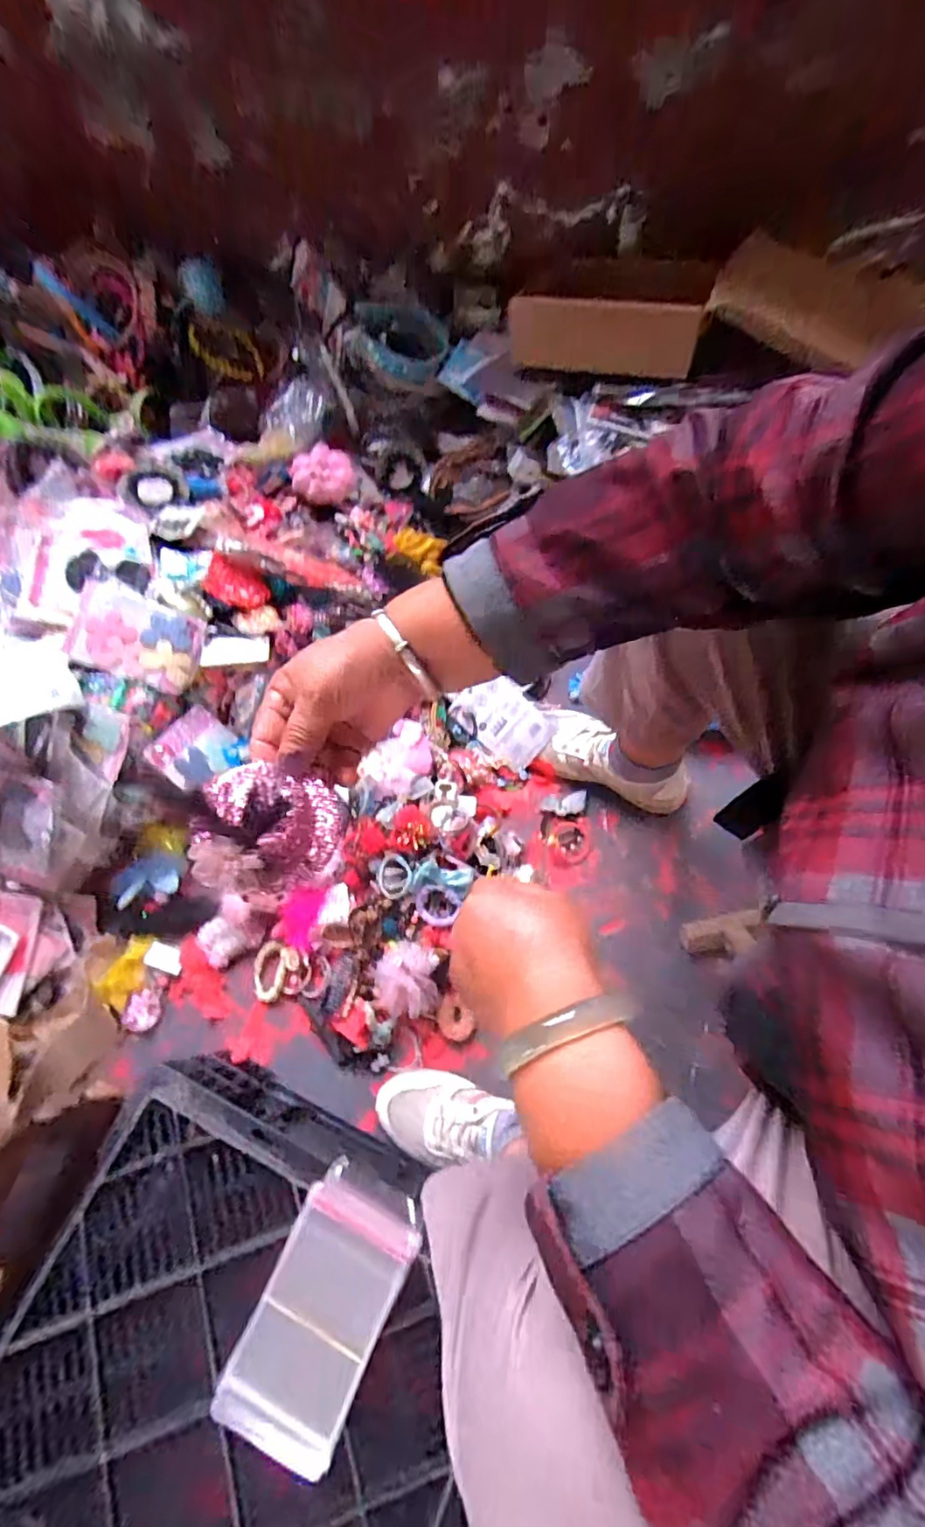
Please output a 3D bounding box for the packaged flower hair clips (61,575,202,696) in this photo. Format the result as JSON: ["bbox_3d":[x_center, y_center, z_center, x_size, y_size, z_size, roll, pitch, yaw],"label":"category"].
[{"bbox_3d":[-0.399,-0.156,0.709,0.143,0.009,0.101,18,82,-14],"label":"packaged flower hair clips"}]

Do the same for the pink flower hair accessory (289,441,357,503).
[{"bbox_3d":[-0.221,-0.456,0.916,0.099,0.043,0.076,-24,70,-7],"label":"pink flower hair accessory"}]

